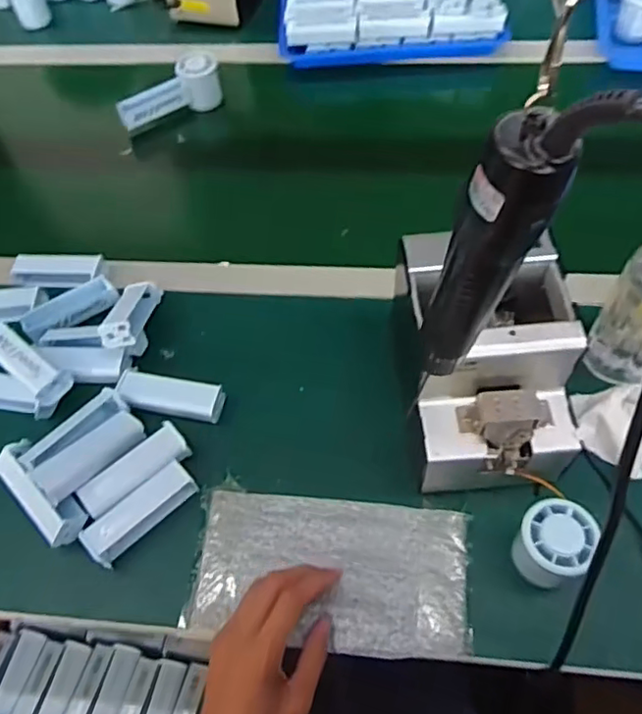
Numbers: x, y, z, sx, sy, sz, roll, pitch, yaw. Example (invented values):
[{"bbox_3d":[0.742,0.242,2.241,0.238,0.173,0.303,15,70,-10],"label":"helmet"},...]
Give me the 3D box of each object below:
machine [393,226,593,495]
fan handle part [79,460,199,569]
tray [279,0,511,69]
[{"bbox_3d":[0.140,0.014,0.517,0.127,0.149,0.169,-7,57,0],"label":"machine"},{"bbox_3d":[-0.159,0.137,0.532,0.102,0.021,0.035,-37,62,-18],"label":"fan handle part"},{"bbox_3d":[0.098,-0.551,0.923,0.324,0.078,0.231,-5,57,1],"label":"tray"}]

